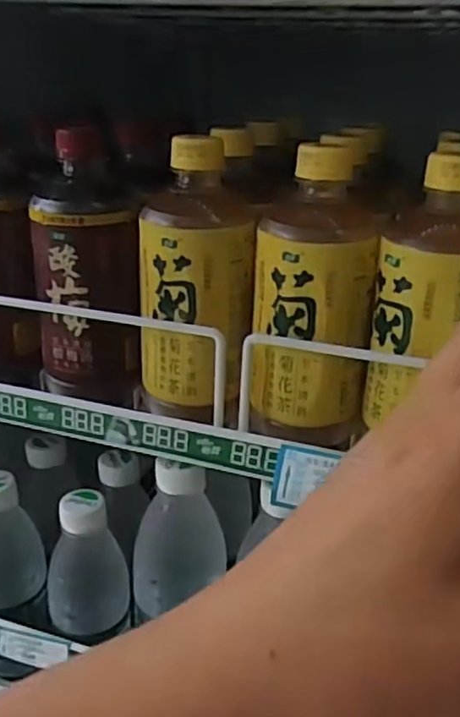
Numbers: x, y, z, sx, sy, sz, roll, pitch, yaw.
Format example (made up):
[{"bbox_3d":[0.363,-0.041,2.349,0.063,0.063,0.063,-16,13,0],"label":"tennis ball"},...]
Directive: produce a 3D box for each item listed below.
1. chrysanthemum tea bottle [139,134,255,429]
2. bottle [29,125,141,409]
[{"bbox_3d":[-0.021,-0.044,0.390,0.063,0.161,0.057,2,18,-5],"label":"chrysanthemum tea bottle"},{"bbox_3d":[-0.092,-0.055,0.418,0.062,0.165,0.058,-3,19,-20],"label":"bottle"}]

